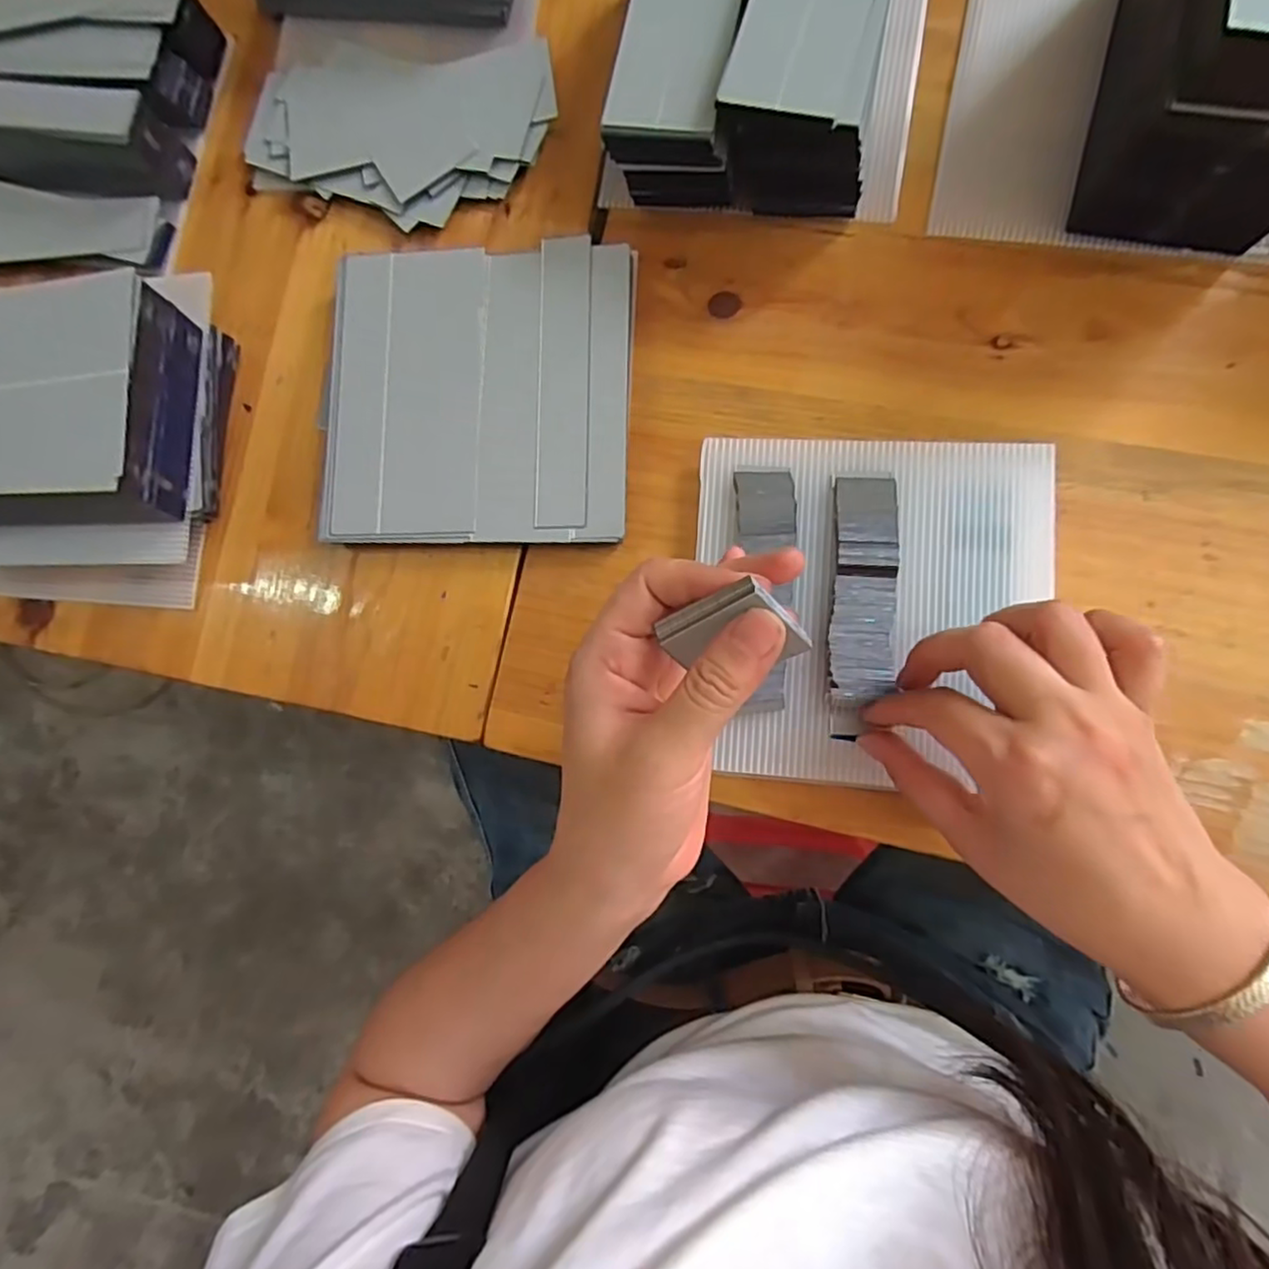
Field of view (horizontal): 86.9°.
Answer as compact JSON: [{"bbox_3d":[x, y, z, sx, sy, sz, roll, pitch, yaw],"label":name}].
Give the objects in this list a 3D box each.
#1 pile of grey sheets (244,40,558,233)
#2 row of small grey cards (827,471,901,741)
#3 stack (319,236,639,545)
[{"bbox_3d":[-0.134,-0.283,0.376,0.174,0.013,0.104,6,85,7],"label":"pile of grey sheets"},{"bbox_3d":[0.104,-0.015,0.307,0.028,0.007,0.122,6,83,7],"label":"row of small grey cards"},{"bbox_3d":[-0.083,-0.125,0.353,0.160,0.016,0.156,1,85,7],"label":"stack"}]

